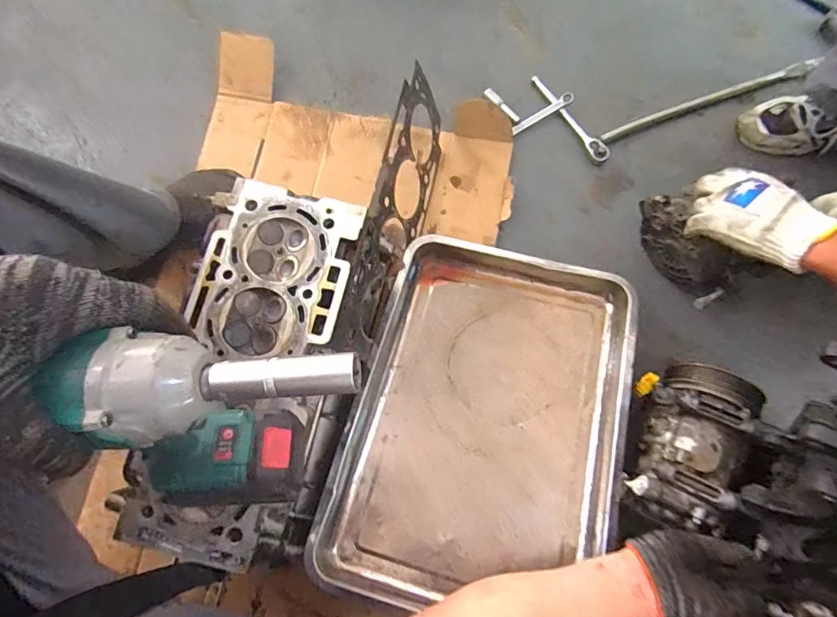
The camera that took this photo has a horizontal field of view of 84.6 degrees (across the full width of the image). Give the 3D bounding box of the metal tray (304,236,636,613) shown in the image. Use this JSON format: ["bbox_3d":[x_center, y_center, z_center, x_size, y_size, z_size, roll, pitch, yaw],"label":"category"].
[{"bbox_3d":[0.090,0.141,0.628,0.352,0.057,0.499,15,68,9],"label":"metal tray"}]

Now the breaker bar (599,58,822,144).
[{"bbox_3d":[0.499,-0.360,0.798,0.404,0.021,0.026,-20,80,-4],"label":"breaker bar"}]

